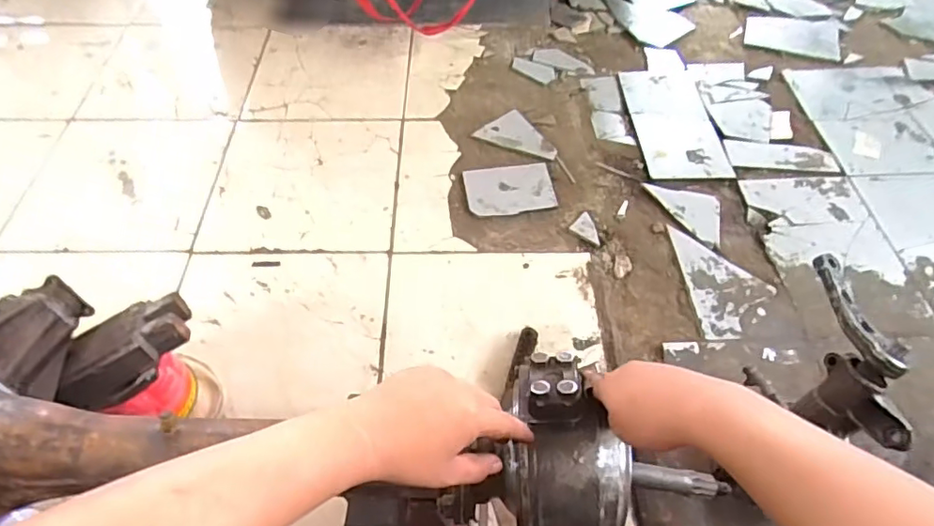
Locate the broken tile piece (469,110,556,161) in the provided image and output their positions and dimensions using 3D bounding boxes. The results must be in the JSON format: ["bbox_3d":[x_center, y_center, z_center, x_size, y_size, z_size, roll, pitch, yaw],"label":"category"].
[{"bbox_3d":[0.126,-0.301,1.293,0.189,0.015,0.108,21,62,11],"label":"broken tile piece"}]

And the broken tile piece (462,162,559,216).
[{"bbox_3d":[0.092,-0.159,1.201,0.184,0.014,0.129,-6,60,-5],"label":"broken tile piece"}]

